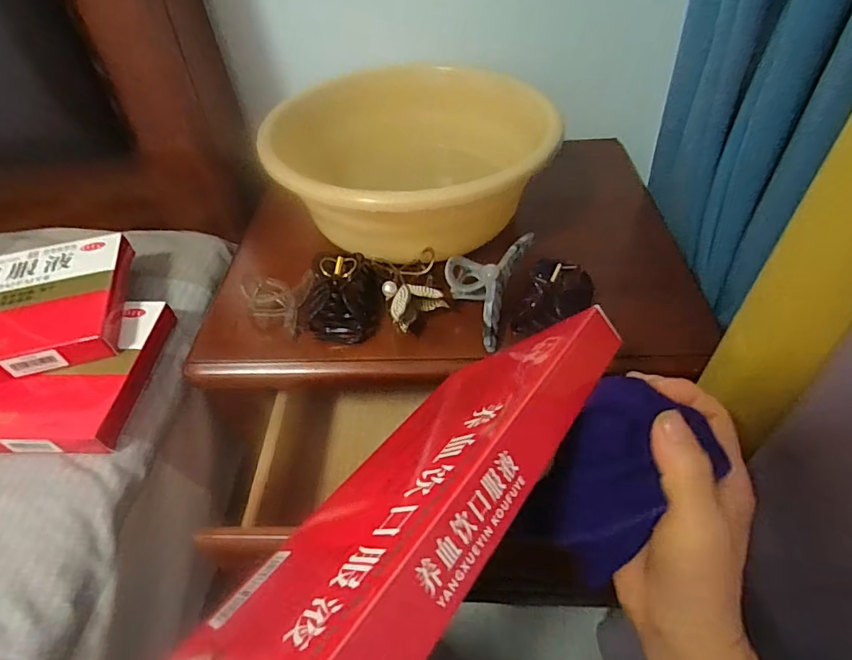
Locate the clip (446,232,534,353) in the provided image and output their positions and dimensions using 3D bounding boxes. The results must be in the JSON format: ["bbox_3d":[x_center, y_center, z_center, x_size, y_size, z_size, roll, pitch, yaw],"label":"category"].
[{"bbox_3d":[0.051,-0.043,0.451,0.065,0.042,0.117,16,50,17],"label":"clip"}]

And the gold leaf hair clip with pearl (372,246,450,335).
[{"bbox_3d":[-0.015,-0.046,0.461,0.055,0.027,0.099,-11,48,-7],"label":"gold leaf hair clip with pearl"}]

